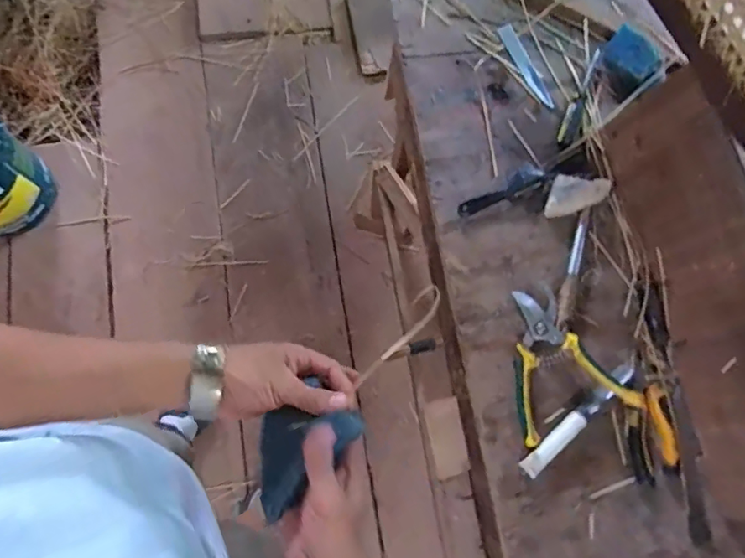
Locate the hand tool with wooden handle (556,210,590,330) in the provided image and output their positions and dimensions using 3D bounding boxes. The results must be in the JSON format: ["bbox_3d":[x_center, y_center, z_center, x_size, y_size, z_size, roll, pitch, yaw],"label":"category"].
[{"bbox_3d":[0.264,-0.015,0.654,0.016,0.018,0.172,20,76,-1],"label":"hand tool with wooden handle"}]

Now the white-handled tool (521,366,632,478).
[{"bbox_3d":[0.256,0.170,0.608,0.191,0.013,0.024,-39,84,-12],"label":"white-handled tool"}]

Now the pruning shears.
[{"bbox_3d":[0.226,0.097,0.619,0.141,0.026,0.175,-19,80,-9],"label":"pruning shears"}]

